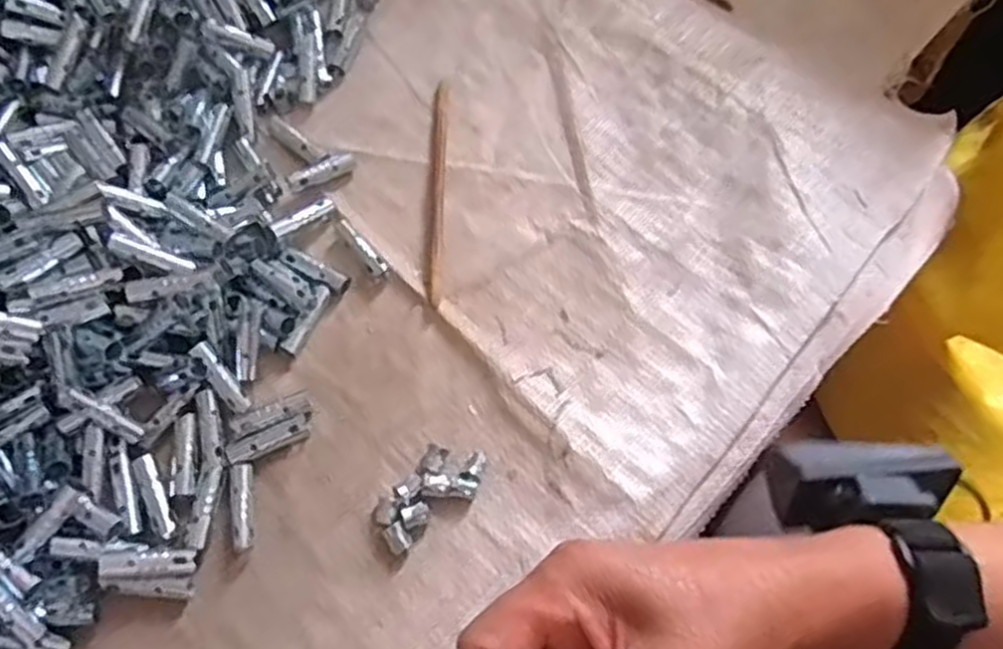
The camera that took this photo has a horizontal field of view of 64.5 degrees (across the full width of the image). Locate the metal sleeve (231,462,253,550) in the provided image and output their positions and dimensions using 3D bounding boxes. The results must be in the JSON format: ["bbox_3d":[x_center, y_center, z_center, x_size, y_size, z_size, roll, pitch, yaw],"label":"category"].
[{"bbox_3d":[-0.119,0.083,0.364,0.009,0.007,0.039,-7,68,-5],"label":"metal sleeve"}]

